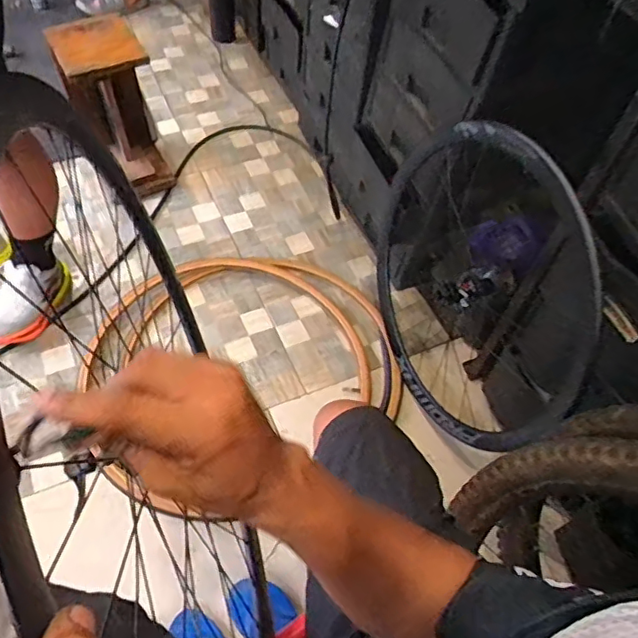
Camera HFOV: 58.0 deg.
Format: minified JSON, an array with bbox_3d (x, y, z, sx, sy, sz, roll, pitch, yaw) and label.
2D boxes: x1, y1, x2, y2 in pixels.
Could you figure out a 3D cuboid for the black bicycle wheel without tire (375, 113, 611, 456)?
[{"bbox_3d":[0.309,-0.052,1.182,0.138,0.679,0.645,-10,34,-25],"label":"black bicycle wheel without tire"}]

